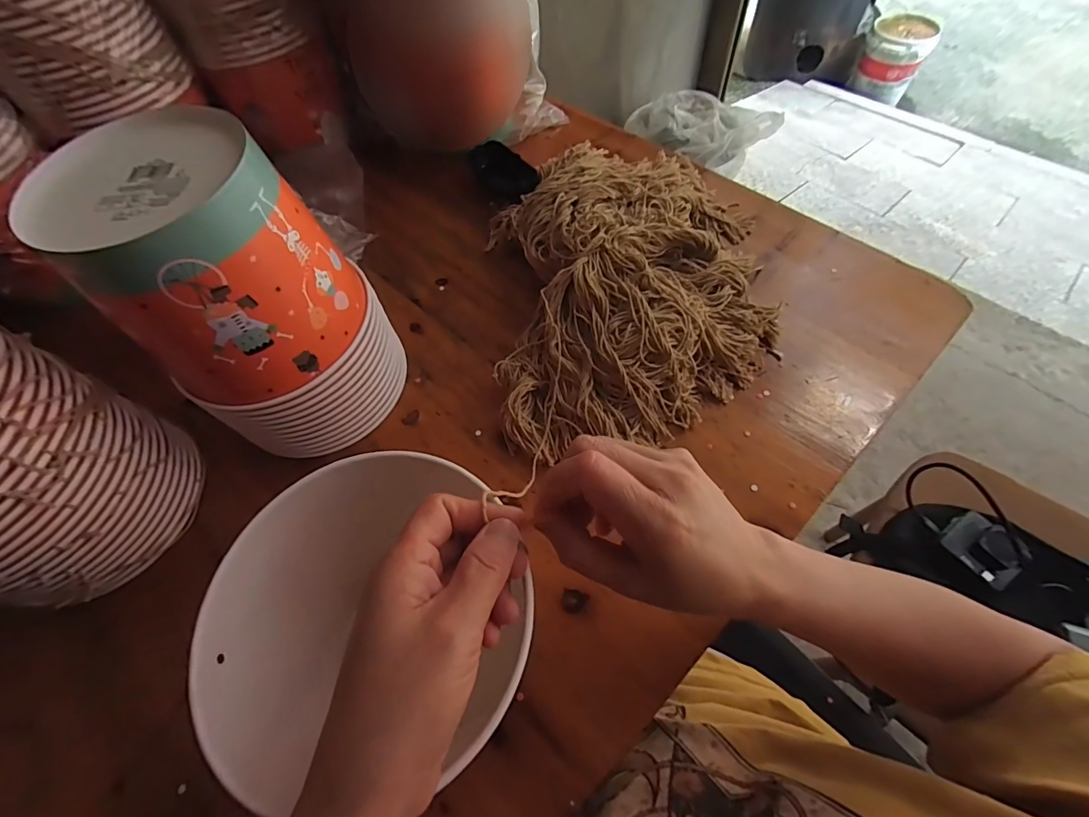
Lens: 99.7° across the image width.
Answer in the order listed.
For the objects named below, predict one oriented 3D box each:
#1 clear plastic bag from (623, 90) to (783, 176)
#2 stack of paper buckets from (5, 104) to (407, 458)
[{"bbox_3d":[0.376,-0.676,1.115,0.352,0.101,0.190,10,61,10],"label":"clear plastic bag"},{"bbox_3d":[-0.212,-0.081,0.347,0.141,0.221,0.137,-29,62,-12],"label":"stack of paper buckets"}]

